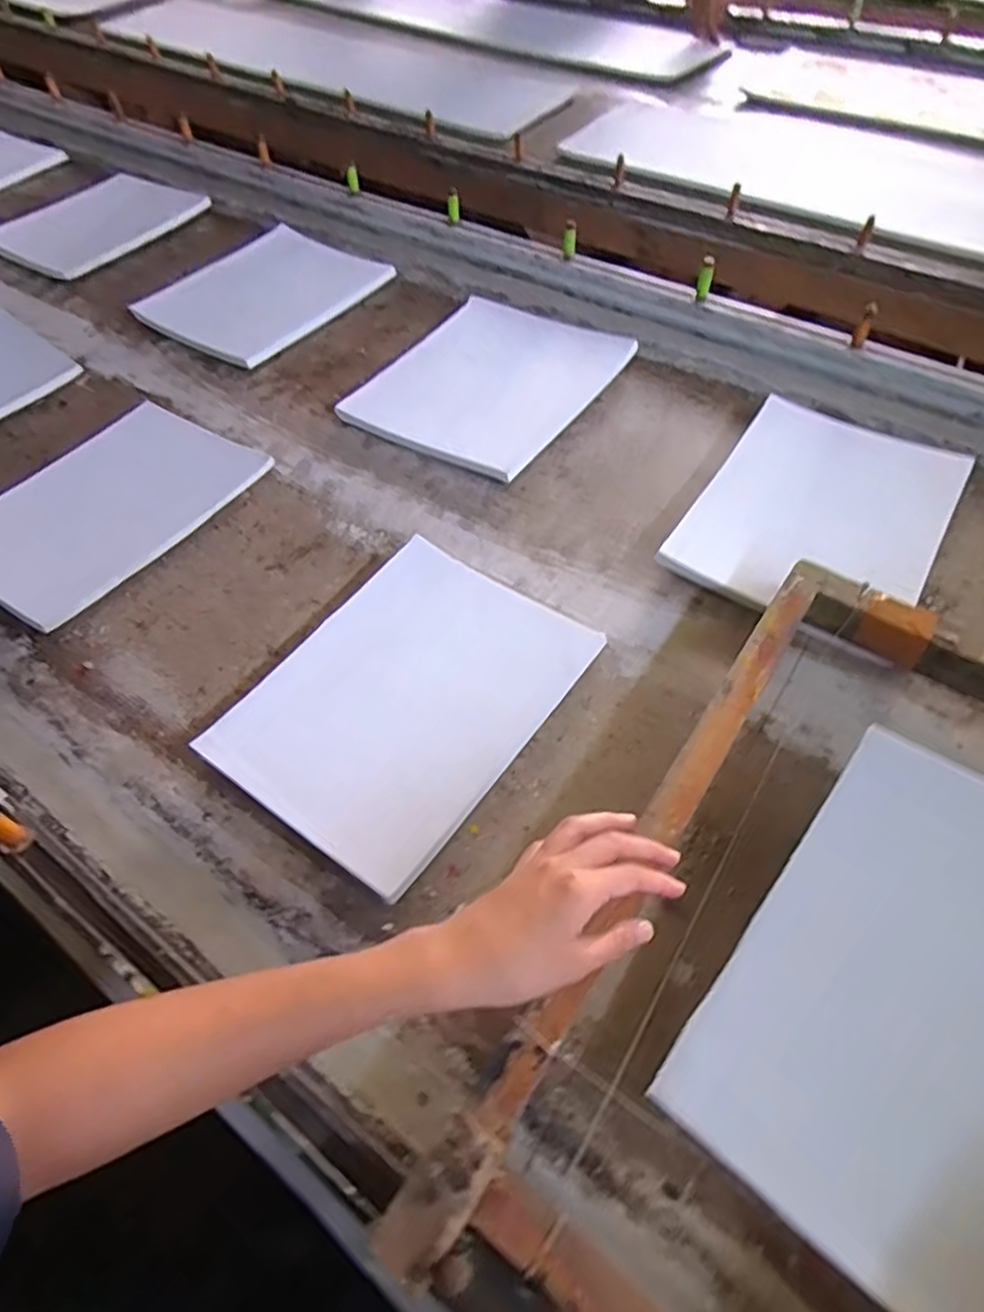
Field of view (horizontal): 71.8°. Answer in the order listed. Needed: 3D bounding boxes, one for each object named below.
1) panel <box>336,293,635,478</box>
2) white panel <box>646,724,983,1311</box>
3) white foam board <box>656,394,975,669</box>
[{"bbox_3d":[-0.003,-0.320,0.785,0.242,0.032,0.265,26,59,18],"label":"panel"},{"bbox_3d":[0.245,0.188,0.364,0.197,0.007,0.266,30,72,32],"label":"white panel"},{"bbox_3d":[0.310,-0.136,0.640,0.206,0.043,0.271,28,60,19],"label":"white foam board"}]

